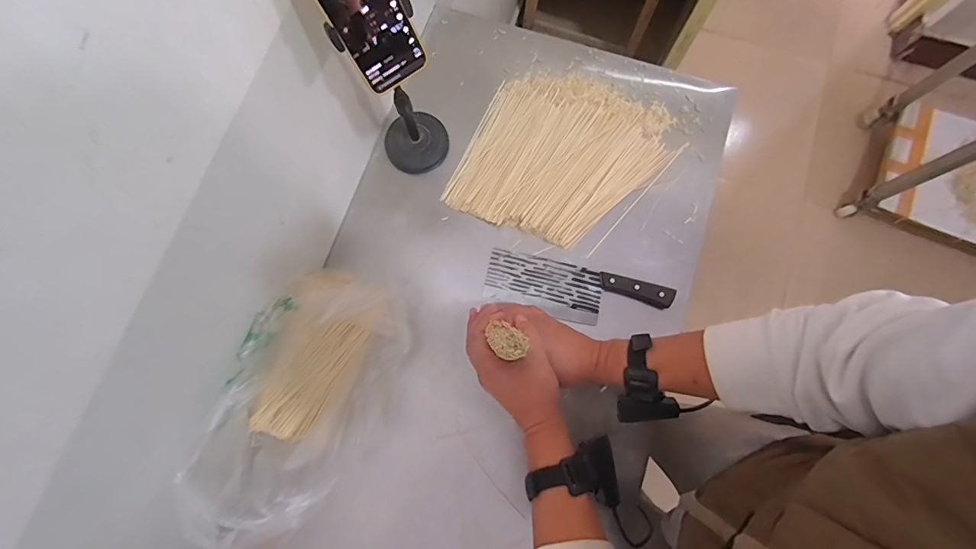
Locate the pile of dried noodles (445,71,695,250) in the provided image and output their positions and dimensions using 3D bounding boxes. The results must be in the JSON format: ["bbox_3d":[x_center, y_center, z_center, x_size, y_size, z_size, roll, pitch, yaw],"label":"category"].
[{"bbox_3d":[0.135,-0.213,0.759,0.323,0.021,0.327,25,78,5],"label":"pile of dried noodles"}]

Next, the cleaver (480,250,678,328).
[{"bbox_3d":[0.145,0.031,0.706,0.297,0.015,0.088,13,77,2],"label":"cleaver"}]

